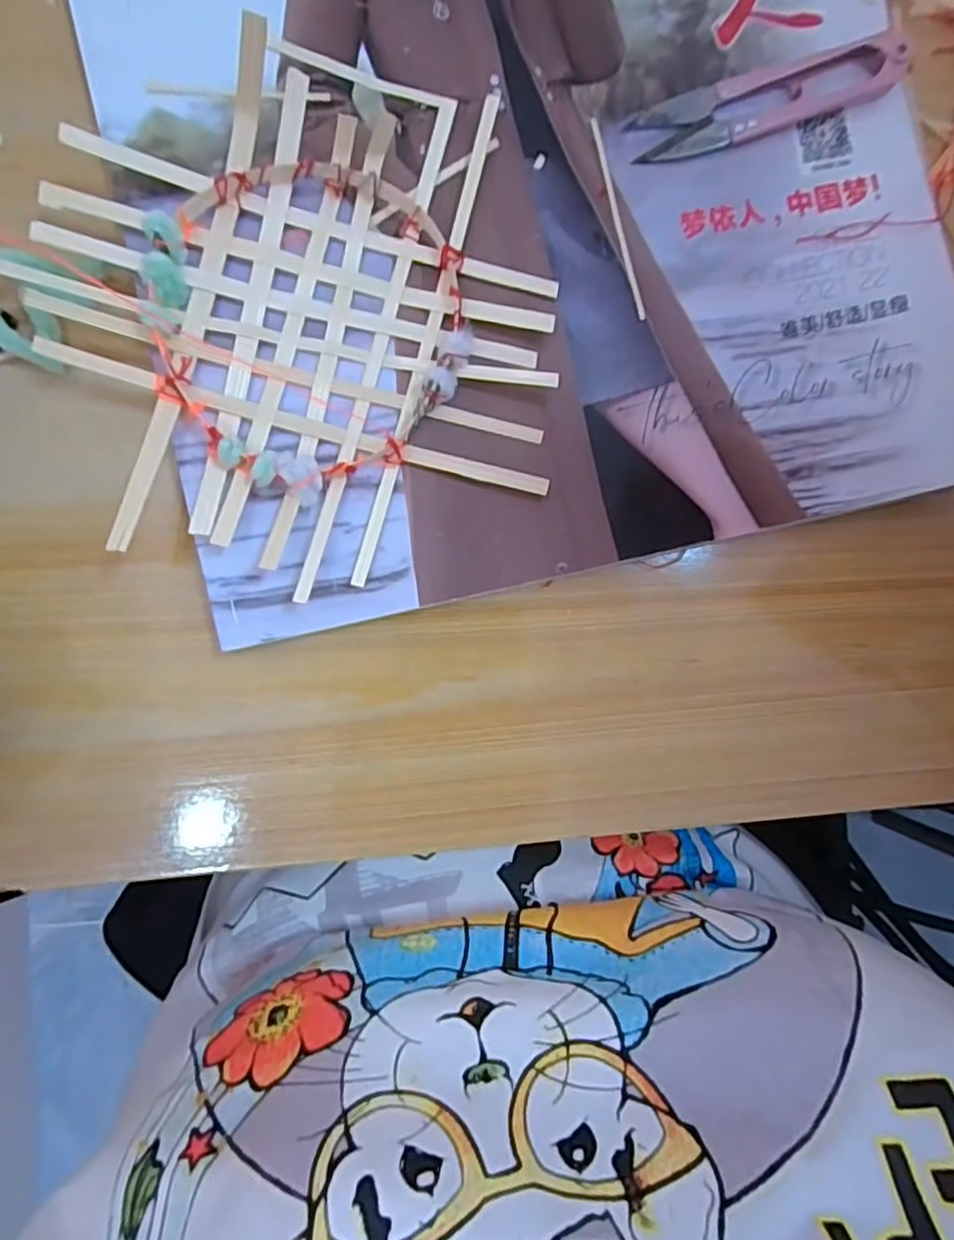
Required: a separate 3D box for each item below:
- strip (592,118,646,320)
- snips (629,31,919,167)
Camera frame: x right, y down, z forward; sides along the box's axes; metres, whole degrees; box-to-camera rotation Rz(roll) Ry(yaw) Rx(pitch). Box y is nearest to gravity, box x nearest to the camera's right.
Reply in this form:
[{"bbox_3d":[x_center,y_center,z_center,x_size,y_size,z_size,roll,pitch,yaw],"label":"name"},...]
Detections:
[{"bbox_3d":[0.051,-0.144,0.239,0.004,0.004,0.072,-15,93,-4],"label":"strip"},{"bbox_3d":[0.104,-0.187,0.238,0.098,0.013,0.023,-21,93,-4],"label":"snips"}]

